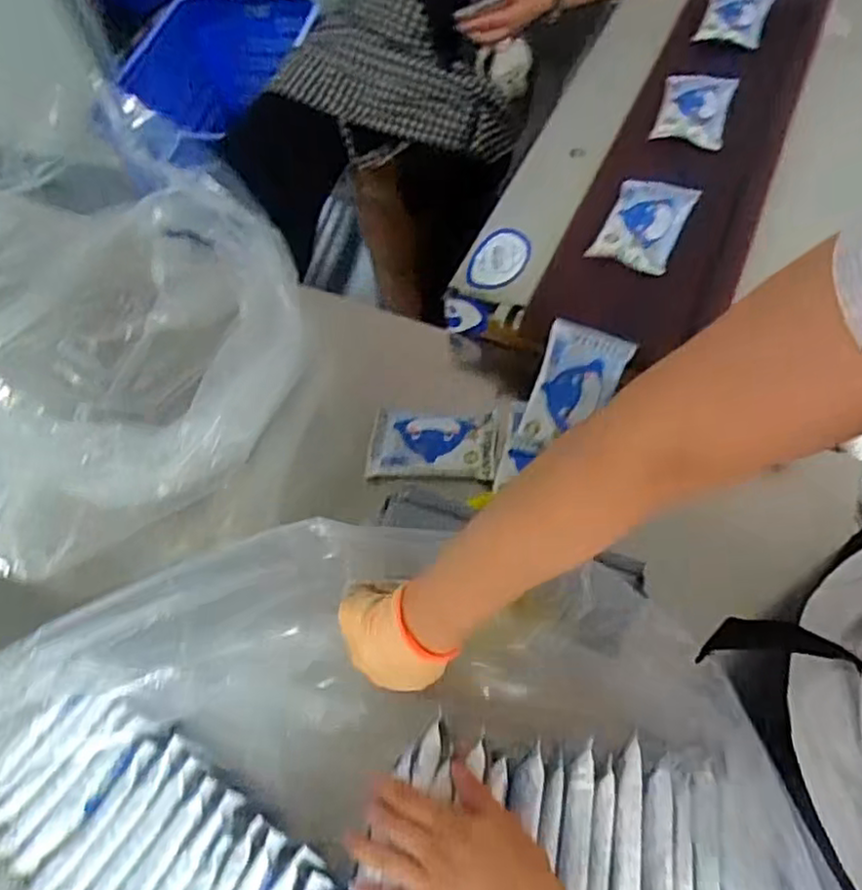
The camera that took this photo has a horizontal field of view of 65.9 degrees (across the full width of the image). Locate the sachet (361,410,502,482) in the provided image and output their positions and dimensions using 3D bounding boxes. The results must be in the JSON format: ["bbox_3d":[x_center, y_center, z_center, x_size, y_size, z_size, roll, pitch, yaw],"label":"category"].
[{"bbox_3d":[0.001,-0.002,0.747,0.145,0.039,0.088,2,60,11],"label":"sachet"}]

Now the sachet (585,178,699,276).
[{"bbox_3d":[0.252,-0.265,0.778,0.087,0.015,0.147,24,63,15],"label":"sachet"}]

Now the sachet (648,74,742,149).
[{"bbox_3d":[0.356,-0.463,0.890,0.088,0.033,0.145,16,62,11],"label":"sachet"}]

